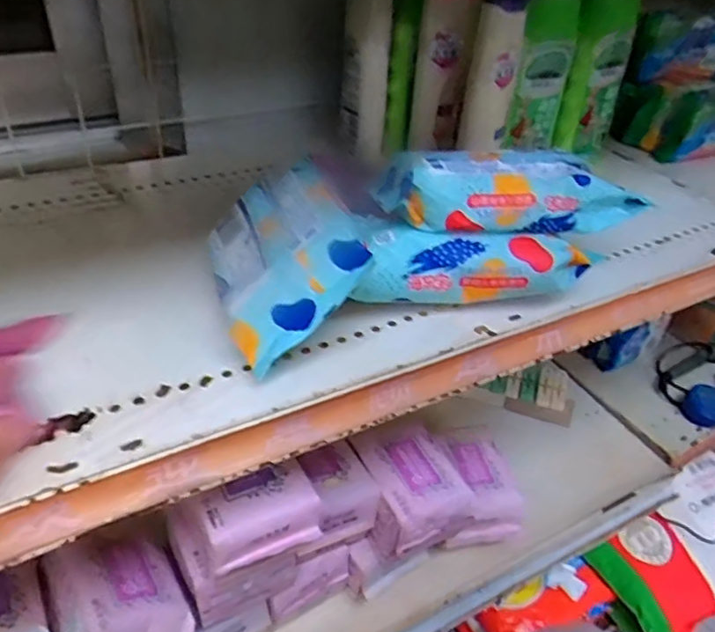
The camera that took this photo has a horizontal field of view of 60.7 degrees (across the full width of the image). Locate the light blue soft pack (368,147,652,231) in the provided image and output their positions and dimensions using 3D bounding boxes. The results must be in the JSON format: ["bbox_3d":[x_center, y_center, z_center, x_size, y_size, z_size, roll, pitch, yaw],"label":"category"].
[{"bbox_3d":[0.104,-0.088,0.412,0.181,0.036,0.078,-1,38,-6],"label":"light blue soft pack"}]

